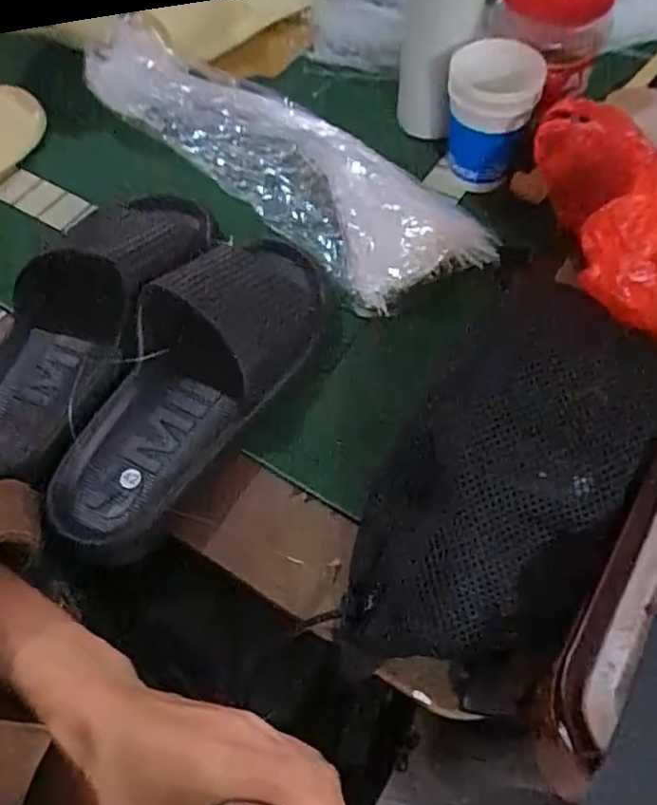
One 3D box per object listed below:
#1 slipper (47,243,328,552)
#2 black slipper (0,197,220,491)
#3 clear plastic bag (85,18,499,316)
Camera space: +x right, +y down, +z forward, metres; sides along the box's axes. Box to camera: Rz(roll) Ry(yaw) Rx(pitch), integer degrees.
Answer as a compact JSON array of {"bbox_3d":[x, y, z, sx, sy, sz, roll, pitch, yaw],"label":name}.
[{"bbox_3d":[-0.090,-0.027,0.430,0.105,0.065,0.264,29,65,19],"label":"slipper"},{"bbox_3d":[-0.180,-0.070,0.469,0.115,0.056,0.256,20,62,14],"label":"black slipper"},{"bbox_3d":[-0.046,-0.212,0.546,0.121,0.061,0.400,-40,65,-19],"label":"clear plastic bag"}]

